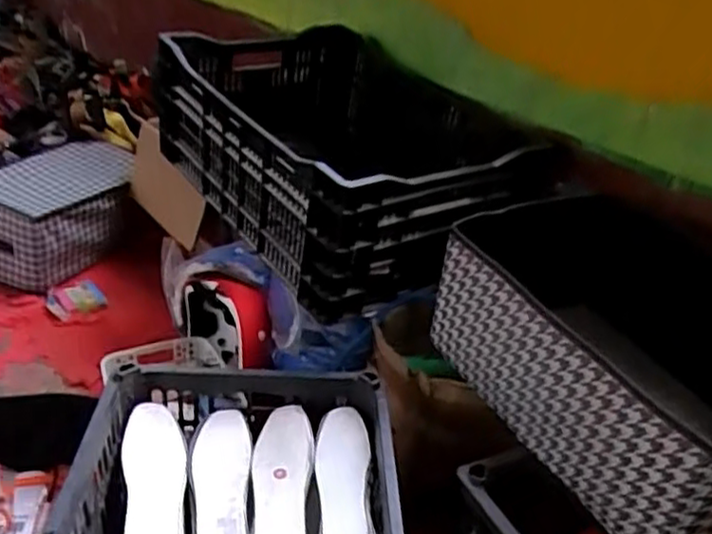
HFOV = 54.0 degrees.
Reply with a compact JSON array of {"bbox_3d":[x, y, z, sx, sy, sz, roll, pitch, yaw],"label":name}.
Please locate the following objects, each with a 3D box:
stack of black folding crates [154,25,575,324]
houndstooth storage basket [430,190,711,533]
[{"bbox_3d":[-0.044,-0.201,1.194,0.413,0.283,0.615,-12,32,-33],"label":"stack of black folding crates"},{"bbox_3d":[0.280,0.121,0.777,0.232,0.180,0.446,-11,31,-30],"label":"houndstooth storage basket"}]

